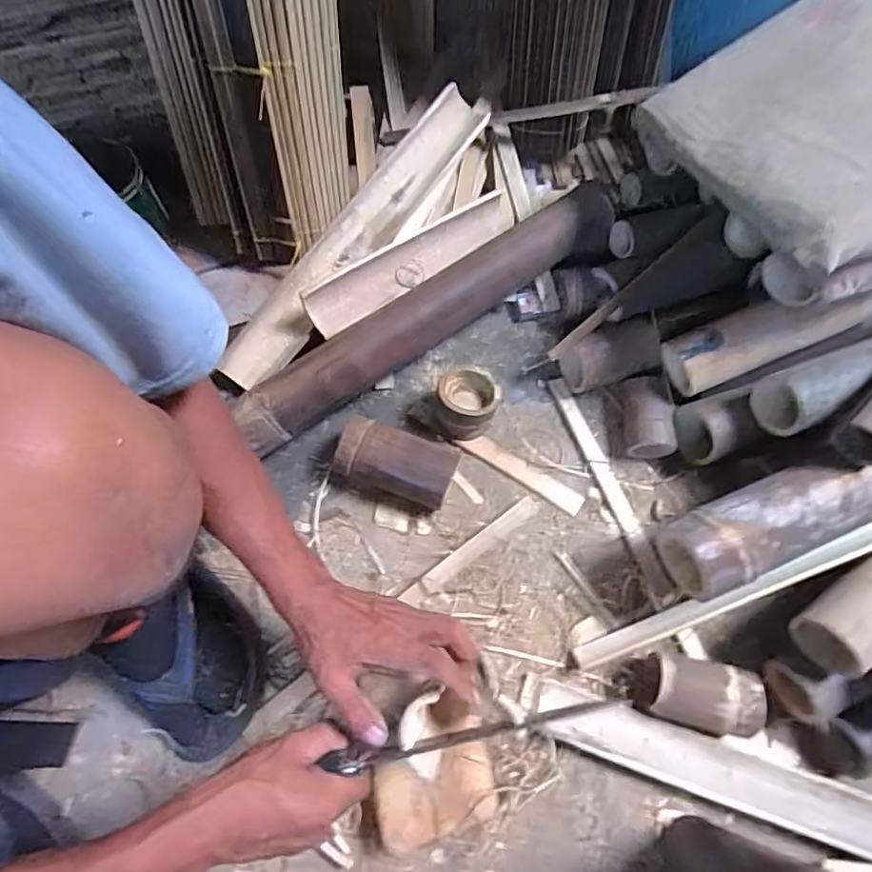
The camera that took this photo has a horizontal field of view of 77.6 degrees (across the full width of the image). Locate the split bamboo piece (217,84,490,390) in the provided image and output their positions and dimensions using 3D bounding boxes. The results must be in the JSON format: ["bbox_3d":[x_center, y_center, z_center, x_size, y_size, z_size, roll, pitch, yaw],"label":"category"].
[{"bbox_3d":[-0.098,-0.267,0.705,0.078,0.053,0.483,40,88,14],"label":"split bamboo piece"}]

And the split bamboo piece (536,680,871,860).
[{"bbox_3d":[0.319,0.349,0.544,0.436,0.034,0.055,18,67,6],"label":"split bamboo piece"}]

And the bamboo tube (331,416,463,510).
[{"bbox_3d":[-0.046,0.035,0.649,0.135,0.075,0.070,19,67,7],"label":"bamboo tube"}]

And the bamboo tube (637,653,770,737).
[{"bbox_3d":[0.272,0.265,0.556,0.107,0.059,0.066,10,67,3],"label":"bamboo tube"}]

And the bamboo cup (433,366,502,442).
[{"bbox_3d":[0.038,-0.037,0.677,0.074,0.068,0.075,1,67,-1],"label":"bamboo cup"}]

